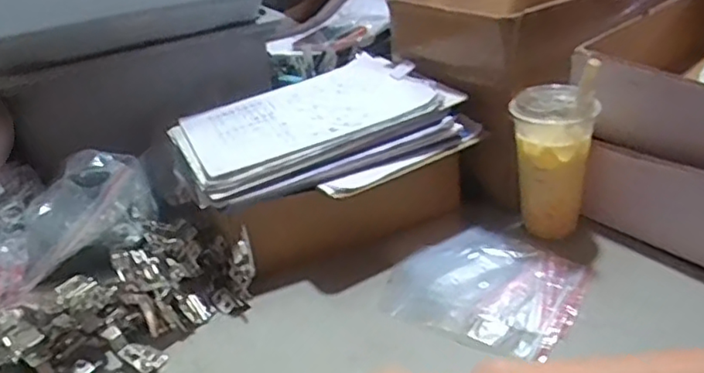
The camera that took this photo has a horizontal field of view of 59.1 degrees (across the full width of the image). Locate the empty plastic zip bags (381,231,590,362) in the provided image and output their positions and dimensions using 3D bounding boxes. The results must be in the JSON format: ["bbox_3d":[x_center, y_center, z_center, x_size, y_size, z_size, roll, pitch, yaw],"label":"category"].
[{"bbox_3d":[0.142,0.099,0.649,0.184,0.009,0.169,17,36,38],"label":"empty plastic zip bags"}]

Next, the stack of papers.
[{"bbox_3d":[-0.044,-0.077,0.769,0.327,0.052,0.268,-20,30,-23],"label":"stack of papers"}]

